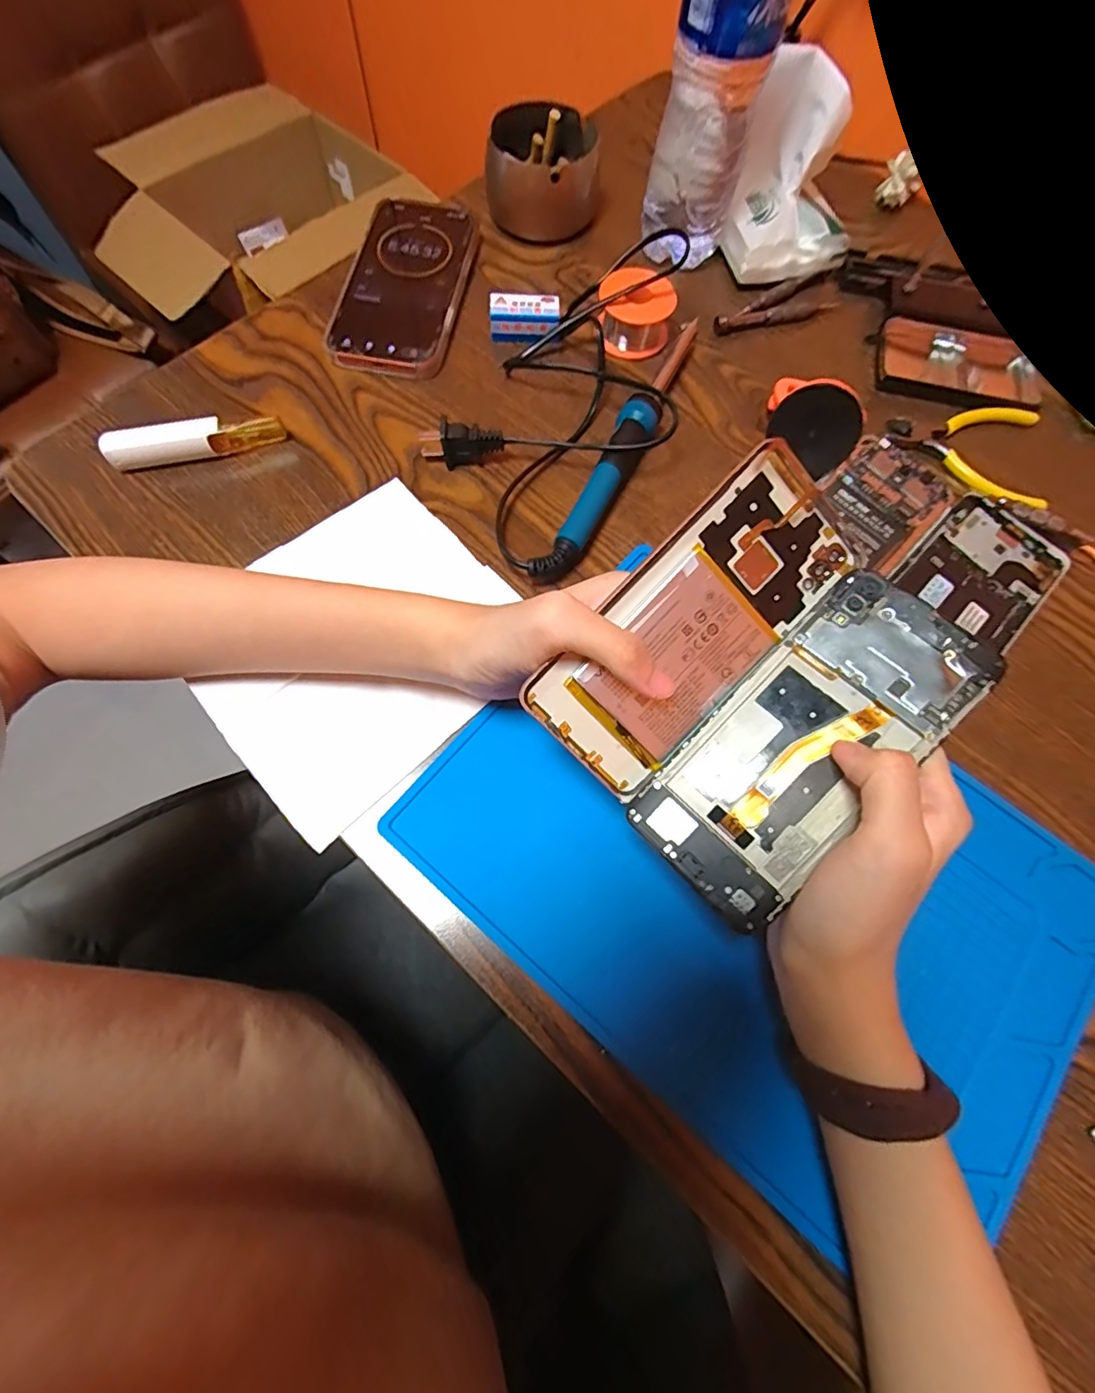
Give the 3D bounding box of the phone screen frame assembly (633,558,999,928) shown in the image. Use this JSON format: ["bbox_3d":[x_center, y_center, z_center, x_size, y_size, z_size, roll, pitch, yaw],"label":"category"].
[{"bbox_3d":[0.107,0.019,0.227,0.148,0.006,0.068,-46,71,1],"label":"phone screen frame assembly"}]

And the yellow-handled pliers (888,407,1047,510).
[{"bbox_3d":[0.295,-0.176,0.375,0.104,0.011,0.088,27,72,7],"label":"yellow-handled pliers"}]

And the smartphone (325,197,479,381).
[{"bbox_3d":[-0.103,-0.304,0.402,0.082,0.015,0.166,9,71,1],"label":"smartphone"}]

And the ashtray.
[{"bbox_3d":[-0.004,-0.408,0.425,0.084,0.050,0.077,3,71,-1],"label":"ashtray"}]

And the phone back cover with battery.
[{"bbox_3d":[0.064,-0.030,0.236,0.152,0.007,0.069,-46,103,0],"label":"phone back cover with battery"}]

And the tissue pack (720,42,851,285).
[{"bbox_3d":[0.186,-0.380,0.401,0.092,0.090,0.118,12,71,2],"label":"tissue pack"}]

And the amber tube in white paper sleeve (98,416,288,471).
[{"bbox_3d":[-0.221,-0.162,0.345,0.104,0.019,0.017,-14,72,-7],"label":"amber tube in white paper sleeve"}]

